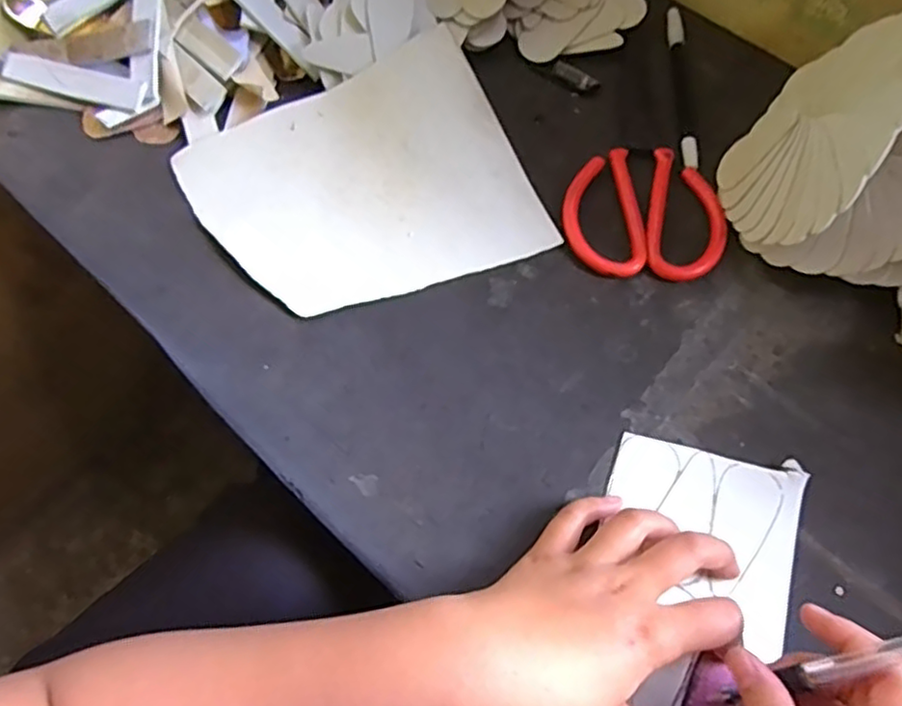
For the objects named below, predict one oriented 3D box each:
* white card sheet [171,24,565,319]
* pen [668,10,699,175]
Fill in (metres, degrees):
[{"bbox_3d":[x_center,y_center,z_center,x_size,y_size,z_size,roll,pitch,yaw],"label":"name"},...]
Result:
[{"bbox_3d":[-0.055,-0.109,0.398,0.193,0.031,0.160,-23,68,-10],"label":"white card sheet"},{"bbox_3d":[0.165,-0.192,0.461,0.012,0.007,0.146,2,66,1],"label":"pen"}]

